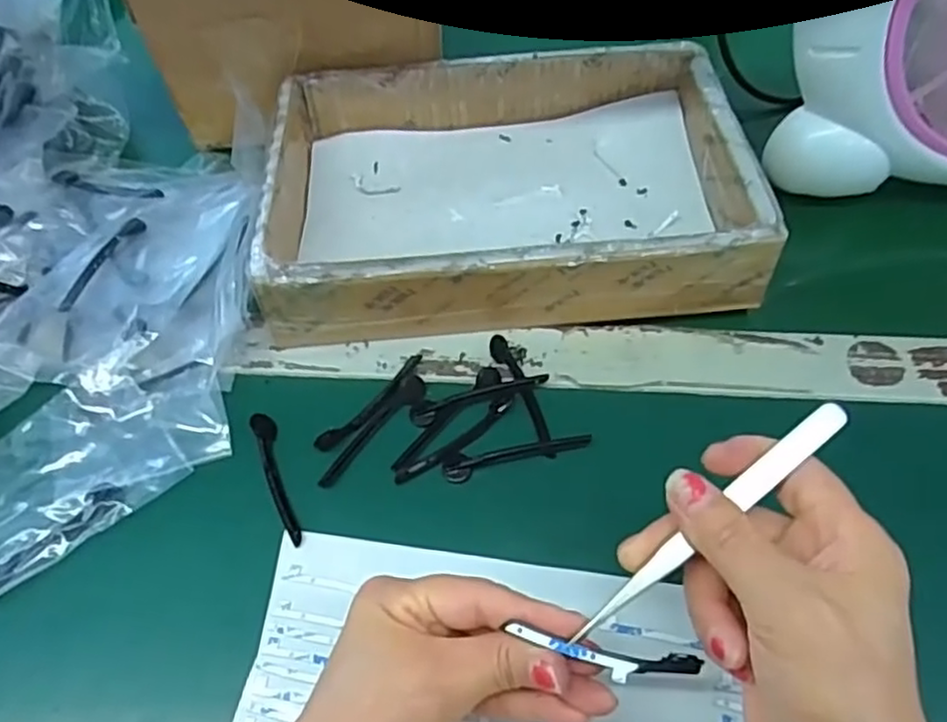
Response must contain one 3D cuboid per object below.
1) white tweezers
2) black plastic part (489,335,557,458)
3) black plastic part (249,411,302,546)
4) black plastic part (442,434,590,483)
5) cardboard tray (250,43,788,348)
[{"bbox_3d":[0.084,0.056,0.246,0.124,0.004,0.010,-39,66,-5],"label":"white tweezers"},{"bbox_3d":[0.027,0.017,0.362,0.011,0.006,0.072,-21,58,-9],"label":"black plastic part"},{"bbox_3d":[-0.097,0.057,0.344,0.011,0.004,0.072,-21,58,-9],"label":"black plastic part"},{"bbox_3d":[0.022,0.048,0.346,0.074,0.004,0.014,-9,57,-2],"label":"black plastic part"},{"bbox_3d":[0.018,-0.108,0.409,0.268,0.046,0.178,-5,57,1],"label":"cardboard tray"}]

